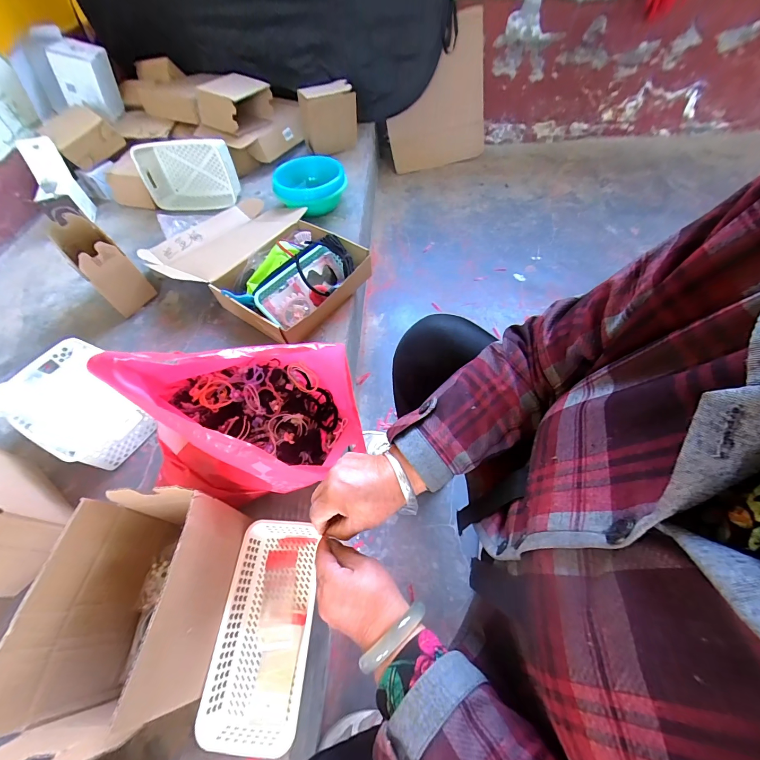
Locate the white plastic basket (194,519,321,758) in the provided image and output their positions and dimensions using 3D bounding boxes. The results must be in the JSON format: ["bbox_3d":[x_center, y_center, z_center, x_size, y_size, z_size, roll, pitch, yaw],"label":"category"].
[{"bbox_3d":[-0.167,0.360,0.508,0.125,0.048,0.271,0,56,3],"label":"white plastic basket"}]

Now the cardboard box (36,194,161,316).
[{"bbox_3d":[-0.749,-0.304,0.912,0.220,0.184,0.108,33,64,23],"label":"cardboard box"}]

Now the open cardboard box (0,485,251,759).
[{"bbox_3d":[-0.299,0.284,0.430,0.157,0.176,0.235,-1,57,4],"label":"open cardboard box"}]

